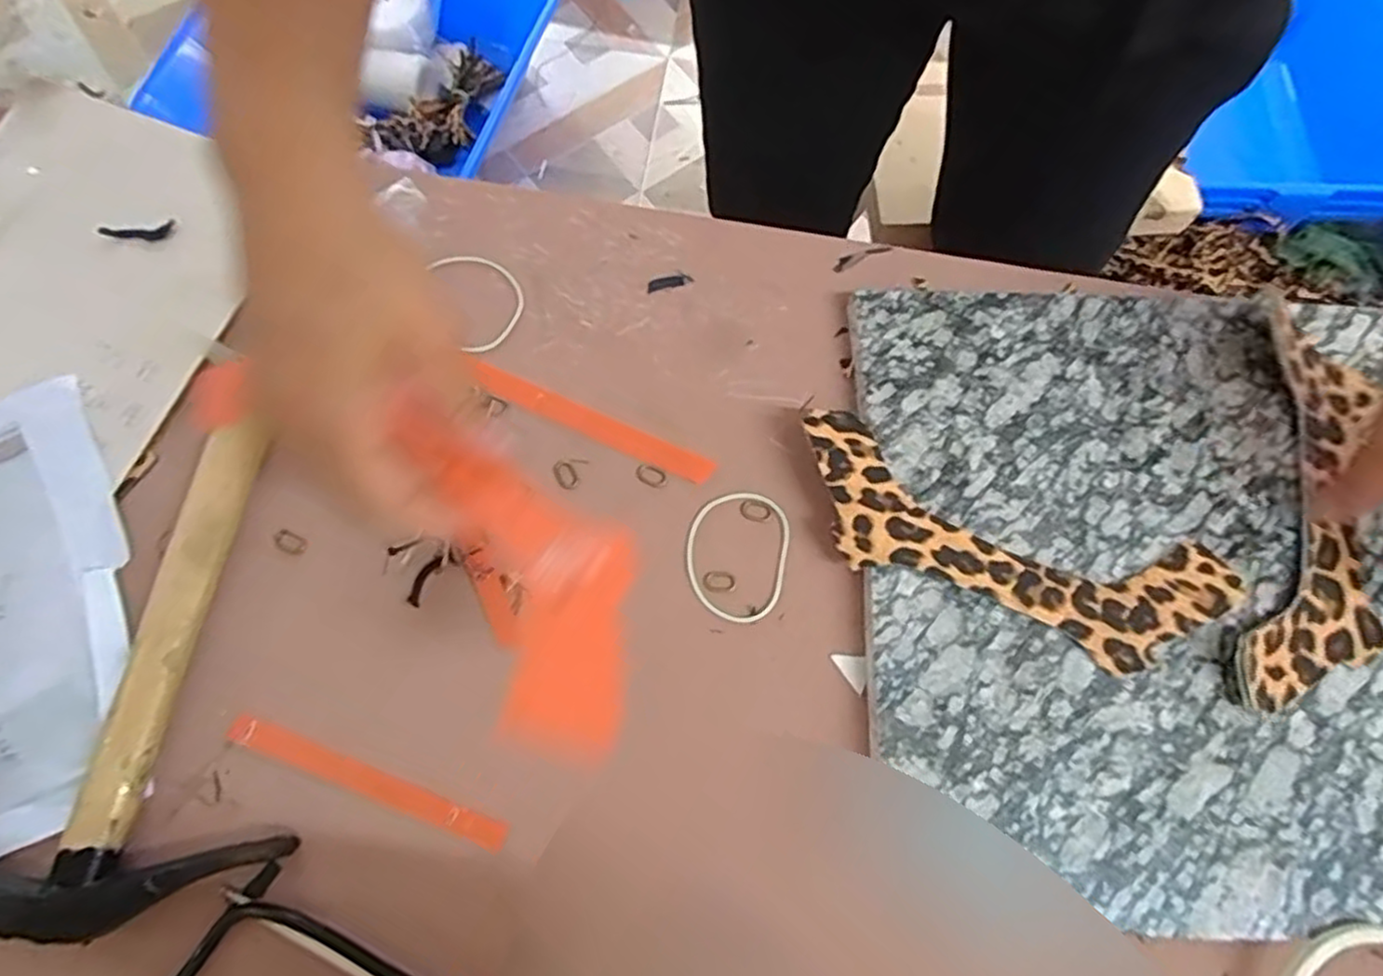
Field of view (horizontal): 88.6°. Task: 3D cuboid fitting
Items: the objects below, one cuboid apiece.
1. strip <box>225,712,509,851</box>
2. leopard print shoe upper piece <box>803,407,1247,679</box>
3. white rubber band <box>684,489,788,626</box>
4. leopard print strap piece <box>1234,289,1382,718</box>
[{"bbox_3d":[-0.146,0.130,0.315,0.133,0.004,0.012,20,74,5],"label":"strip"},{"bbox_3d":[0.148,0.027,0.335,0.205,0.011,0.068,20,74,5],"label":"leopard print shoe upper piece"},{"bbox_3d":[0.022,0.032,0.350,0.049,0.004,0.065,12,74,3],"label":"white rubber band"},{"bbox_3d":[0.305,0.007,0.346,0.062,0.008,0.213,17,73,4],"label":"leopard print strap piece"}]

